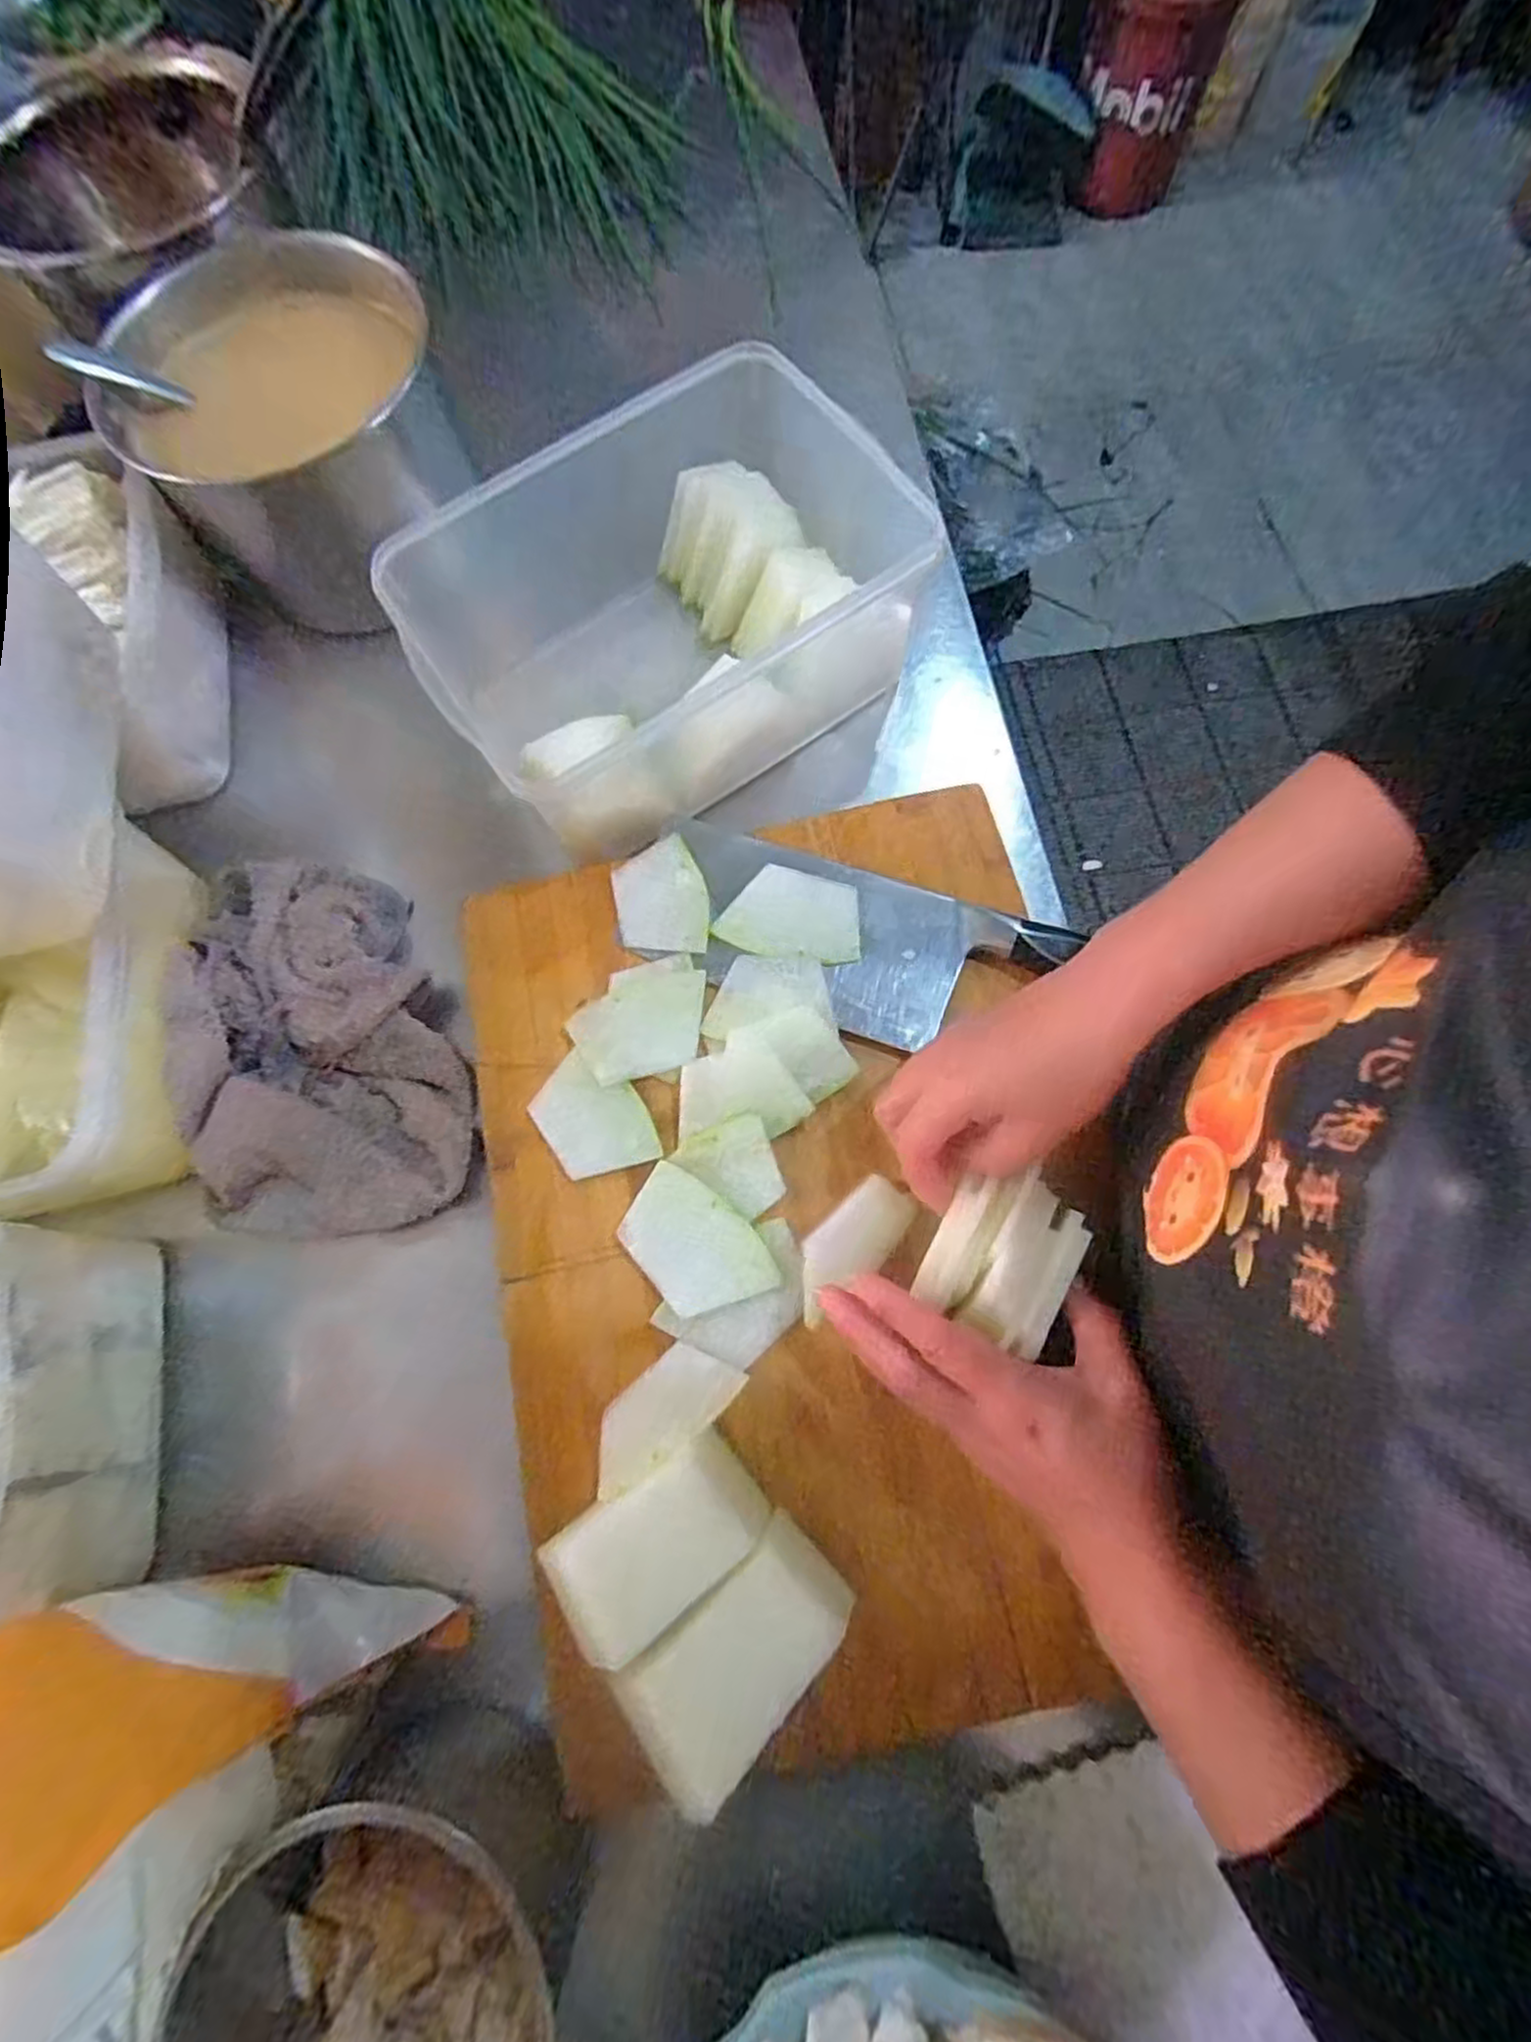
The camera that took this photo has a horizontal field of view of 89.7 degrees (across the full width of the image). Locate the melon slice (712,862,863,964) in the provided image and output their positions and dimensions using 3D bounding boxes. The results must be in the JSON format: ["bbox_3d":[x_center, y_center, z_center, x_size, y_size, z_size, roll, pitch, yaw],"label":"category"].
[{"bbox_3d":[0.015,-0.059,0.424,0.077,0.007,0.048,12,74,5],"label":"melon slice"}]

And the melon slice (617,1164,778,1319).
[{"bbox_3d":[-0.035,0.111,0.381,0.052,0.006,0.078,-41,77,-10],"label":"melon slice"}]

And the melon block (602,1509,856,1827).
[{"bbox_3d":[-0.010,0.248,0.313,0.080,0.055,0.052,-44,77,-10],"label":"melon block"}]

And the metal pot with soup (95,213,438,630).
[{"bbox_3d":[-0.295,-0.368,0.491,0.172,0.119,0.176,0,74,2],"label":"metal pot with soup"}]

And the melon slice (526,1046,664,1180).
[{"bbox_3d":[-0.090,0.051,0.403,0.050,0.004,0.069,-35,76,-8],"label":"melon slice"}]

